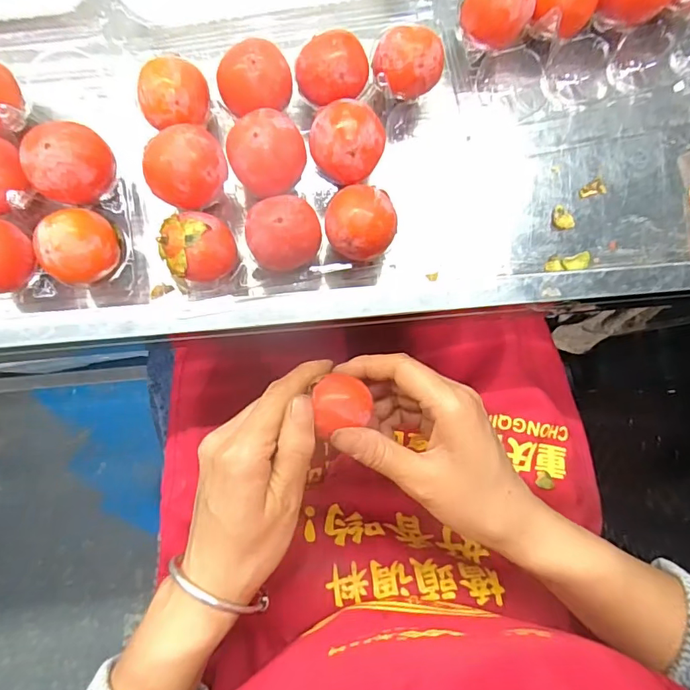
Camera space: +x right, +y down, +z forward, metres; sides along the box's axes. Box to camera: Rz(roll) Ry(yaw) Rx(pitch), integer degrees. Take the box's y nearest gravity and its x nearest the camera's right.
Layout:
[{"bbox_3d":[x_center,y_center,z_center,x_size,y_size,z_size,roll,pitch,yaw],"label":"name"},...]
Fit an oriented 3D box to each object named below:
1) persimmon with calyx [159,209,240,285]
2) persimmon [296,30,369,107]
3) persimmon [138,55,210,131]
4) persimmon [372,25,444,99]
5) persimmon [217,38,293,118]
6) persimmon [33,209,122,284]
[{"bbox_3d":[-0.080,-0.053,0.269,0.037,0.027,0.037,0,84,-4],"label":"persimmon with calyx"},{"bbox_3d":[-0.008,-0.158,0.286,0.039,0.034,0.037,7,84,-4],"label":"persimmon"},{"bbox_3d":[-0.096,-0.141,0.275,0.036,0.027,0.032,-8,85,-5],"label":"persimmon"},{"bbox_3d":[0.037,-0.163,0.285,0.038,0.027,0.032,17,83,-3],"label":"persimmon"},{"bbox_3d":[-0.051,-0.149,0.280,0.040,0.040,0.033,-13,86,-6],"label":"persimmon"},{"bbox_3d":[-0.144,-0.053,0.267,0.033,0.032,0.039,37,83,0],"label":"persimmon"}]

